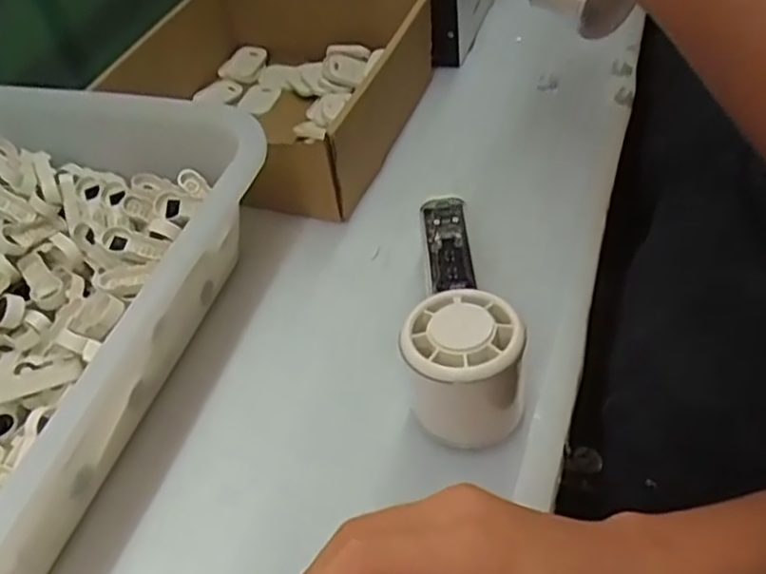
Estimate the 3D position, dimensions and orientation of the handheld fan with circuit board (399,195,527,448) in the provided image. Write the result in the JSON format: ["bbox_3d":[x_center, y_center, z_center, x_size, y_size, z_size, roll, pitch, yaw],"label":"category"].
[{"bbox_3d":[0.045,0.007,0.380,0.057,0.063,0.147,1,48,9],"label":"handheld fan with circuit board"}]

